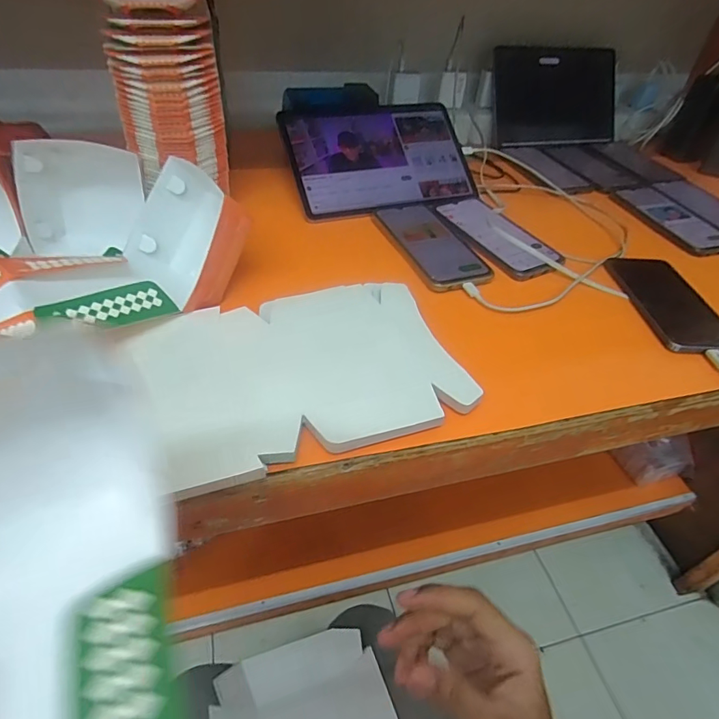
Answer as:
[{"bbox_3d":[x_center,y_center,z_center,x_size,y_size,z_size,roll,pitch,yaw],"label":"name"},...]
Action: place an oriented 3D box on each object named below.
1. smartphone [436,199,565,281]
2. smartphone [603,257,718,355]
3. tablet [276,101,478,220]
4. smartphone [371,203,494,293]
[{"bbox_3d":[0.171,-0.159,0.576,0.087,0.012,0.163,-17,48,-22],"label":"smartphone"},{"bbox_3d":[0.341,-0.065,0.507,0.082,0.013,0.164,0,44,-6],"label":"smartphone"},{"bbox_3d":[0.029,-0.278,0.633,0.249,0.012,0.168,-12,79,-16],"label":"tablet"},{"bbox_3d":[0.084,-0.141,0.554,0.087,0.011,0.169,-14,47,-20],"label":"smartphone"}]

